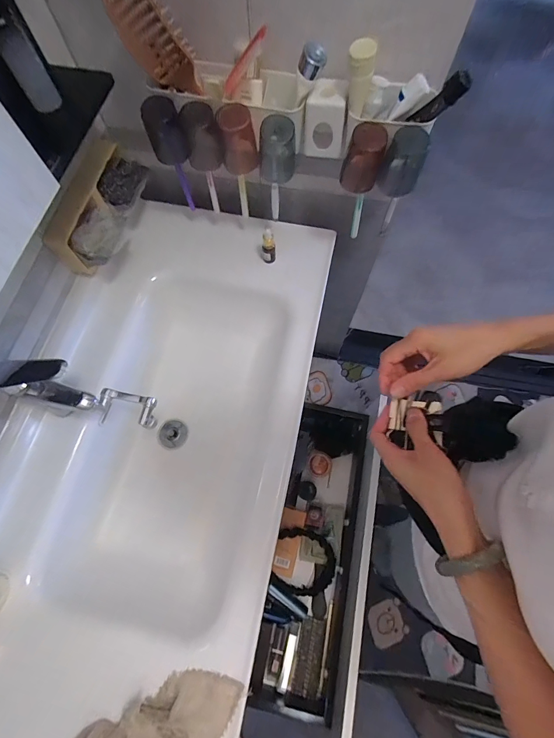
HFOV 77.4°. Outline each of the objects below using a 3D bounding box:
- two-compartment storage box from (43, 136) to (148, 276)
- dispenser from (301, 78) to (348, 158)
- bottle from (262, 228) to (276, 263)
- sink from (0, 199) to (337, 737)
[{"bbox_3d":[-0.337,-0.317,0.667,0.090,0.090,0.256,12,71,5],"label":"two-compartment storage box"},{"bbox_3d":[0.082,-0.410,0.567,0.068,0.096,0.057,13,71,6],"label":"dispenser"},{"bbox_3d":[-0.018,-0.258,0.732,0.027,0.082,0.023,-1,70,1],"label":"bottle"},{"bbox_3d":[-0.216,0.131,0.718,0.499,0.220,0.996,11,70,5],"label":"sink"}]

